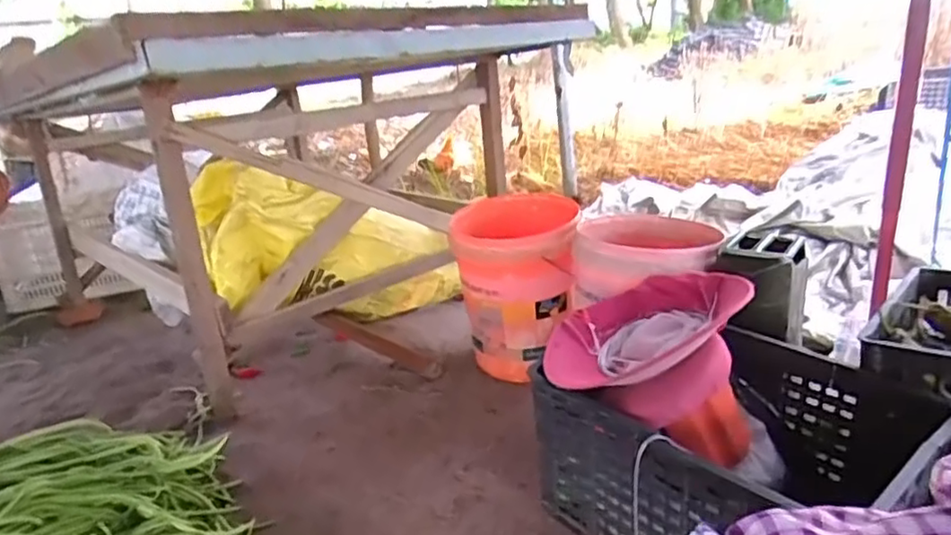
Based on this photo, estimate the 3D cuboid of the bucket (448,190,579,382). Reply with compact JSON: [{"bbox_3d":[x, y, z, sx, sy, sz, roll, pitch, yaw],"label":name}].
[{"bbox_3d":[0.098,0.034,1.555,0.267,0.349,0.313,-3,20,8],"label":"bucket"}]

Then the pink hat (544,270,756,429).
[{"bbox_3d":[0.280,0.094,1.022,0.334,0.121,0.266,-23,26,-38],"label":"pink hat"}]

